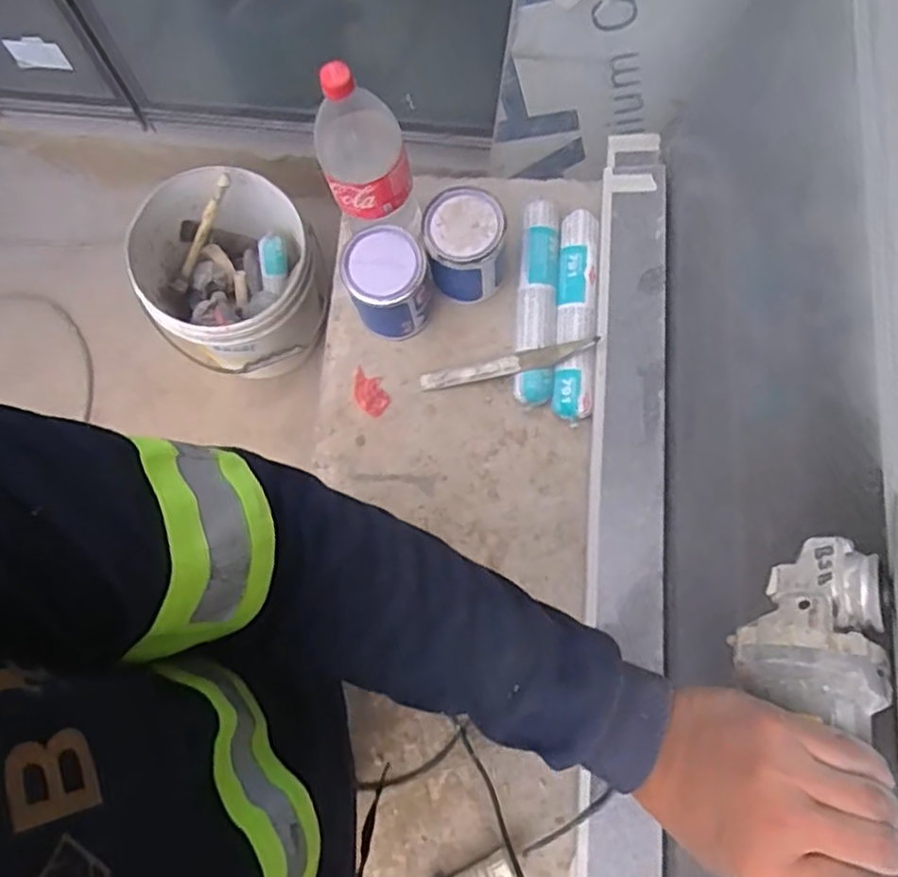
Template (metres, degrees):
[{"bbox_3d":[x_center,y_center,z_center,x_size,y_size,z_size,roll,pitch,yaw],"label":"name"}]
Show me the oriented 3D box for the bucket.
[{"bbox_3d":[-0.388,-0.280,1.287,0.301,0.306,0.290,-14,78,-4],"label":"bucket"}]

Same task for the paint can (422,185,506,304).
[{"bbox_3d":[0.018,-0.240,0.852,0.095,0.115,0.094,0,78,-1],"label":"paint can"}]

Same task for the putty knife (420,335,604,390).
[{"bbox_3d":[0.071,-0.090,0.857,0.223,0.017,0.027,-11,77,21],"label":"putty knife"}]

